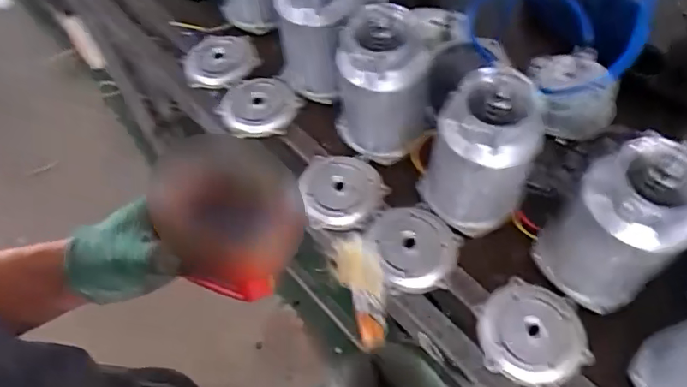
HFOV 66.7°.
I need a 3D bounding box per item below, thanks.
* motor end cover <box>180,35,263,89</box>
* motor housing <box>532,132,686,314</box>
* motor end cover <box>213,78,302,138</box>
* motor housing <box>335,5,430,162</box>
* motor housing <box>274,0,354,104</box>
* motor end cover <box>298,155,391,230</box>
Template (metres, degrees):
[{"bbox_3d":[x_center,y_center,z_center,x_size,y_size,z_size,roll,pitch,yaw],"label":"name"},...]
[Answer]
[{"bbox_3d":[-0.228,-0.244,0.964,0.132,0.029,0.140,-25,59,-11],"label":"motor end cover"},{"bbox_3d":[0.314,0.036,0.605,0.109,0.210,0.131,-30,60,-14],"label":"motor housing"},{"bbox_3d":[-0.146,-0.149,0.900,0.135,0.040,0.129,11,59,11],"label":"motor end cover"},{"bbox_3d":[0.057,-0.146,0.765,0.153,0.241,0.123,-4,57,2],"label":"motor housing"},{"bbox_3d":[-0.041,-0.253,0.824,0.124,0.213,0.118,-16,58,-6],"label":"motor housing"},{"bbox_3d":[-0.003,-0.004,0.788,0.128,0.024,0.128,4,58,7],"label":"motor end cover"}]

